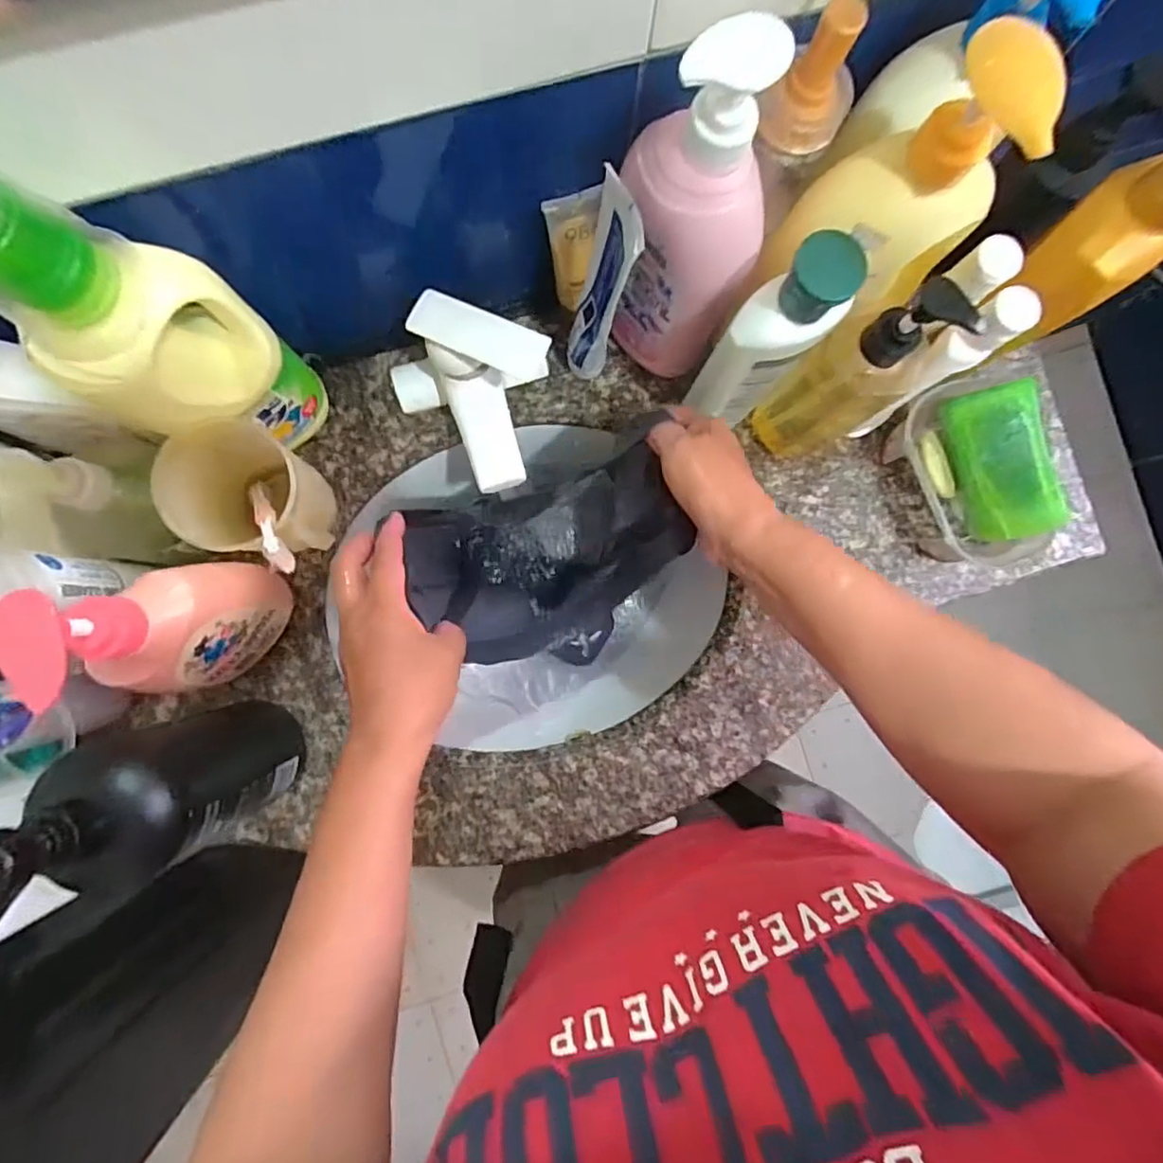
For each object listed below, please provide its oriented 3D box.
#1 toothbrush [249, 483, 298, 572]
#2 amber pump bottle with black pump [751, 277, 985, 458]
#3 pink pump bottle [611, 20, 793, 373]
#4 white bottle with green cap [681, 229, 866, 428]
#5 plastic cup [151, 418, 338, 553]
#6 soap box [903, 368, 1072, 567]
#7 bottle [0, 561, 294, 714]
[{"bbox_3d":[-0.215,-0.041,0.424,0.011,0.159,0.022,-46,127,-4],"label":"toothbrush"},{"bbox_3d":[0.188,-0.141,0.444,0.052,0.216,0.060,-35,88,-4],"label":"amber pump bottle with black pump"},{"bbox_3d":[0.065,-0.214,0.411,0.083,0.269,0.065,10,86,-2],"label":"pink pump bottle"},{"bbox_3d":[0.121,-0.153,0.432,0.048,0.217,0.079,45,86,1],"label":"white bottle with green cap"},{"bbox_3d":[-0.235,-0.059,0.455,0.101,0.097,0.083,6,86,-2],"label":"plastic cup"},{"bbox_3d":[0.320,-0.085,0.507,0.082,0.091,0.150,-20,87,-4],"label":"soap box"},{"bbox_3d":[-0.260,0.029,0.389,0.046,0.193,0.099,37,86,0],"label":"bottle"}]

